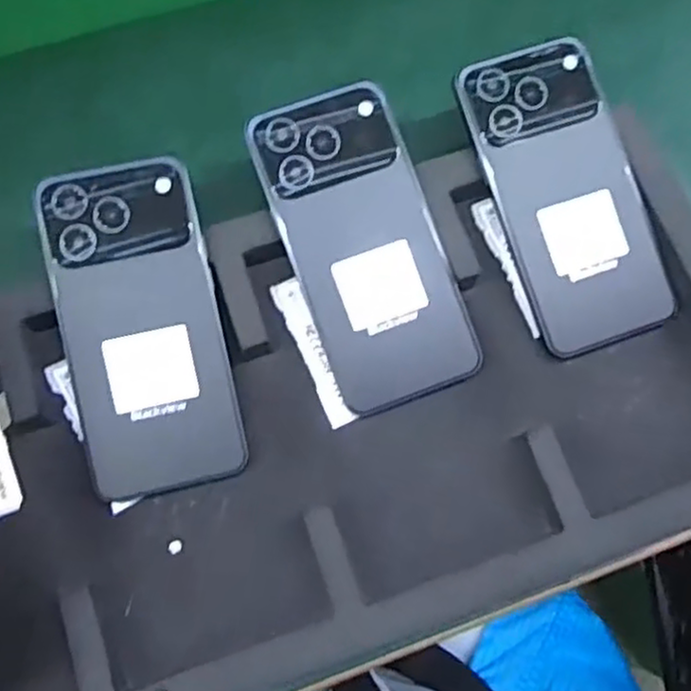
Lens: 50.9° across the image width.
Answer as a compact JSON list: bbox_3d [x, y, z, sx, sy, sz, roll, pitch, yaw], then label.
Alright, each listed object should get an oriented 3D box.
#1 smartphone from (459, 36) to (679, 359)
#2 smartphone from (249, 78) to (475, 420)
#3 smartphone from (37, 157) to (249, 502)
[{"bbox_3d":[0.119,-0.079,0.388,0.074,0.008,0.162,-19,90,-5],"label":"smartphone"},{"bbox_3d":[0.010,-0.050,0.374,0.074,0.007,0.163,-20,91,-6],"label":"smartphone"},{"bbox_3d":[-0.100,-0.009,0.359,0.075,0.008,0.161,-12,89,-4],"label":"smartphone"}]

